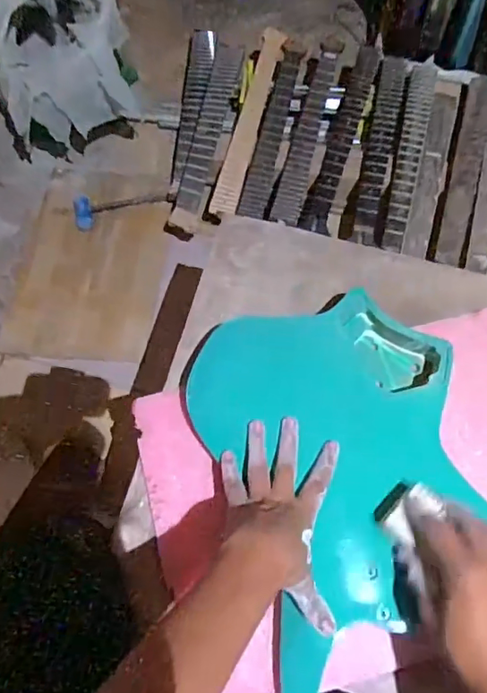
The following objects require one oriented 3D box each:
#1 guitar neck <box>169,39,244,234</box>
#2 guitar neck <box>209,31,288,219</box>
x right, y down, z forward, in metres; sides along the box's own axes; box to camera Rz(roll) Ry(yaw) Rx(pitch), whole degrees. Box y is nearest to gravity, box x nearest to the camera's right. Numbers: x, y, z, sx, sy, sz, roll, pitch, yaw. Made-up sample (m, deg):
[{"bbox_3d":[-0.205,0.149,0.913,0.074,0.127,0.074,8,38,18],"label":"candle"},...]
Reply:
[{"bbox_3d":[-0.081,-0.499,1.226,0.074,0.040,0.529,10,68,6],"label":"guitar neck"},{"bbox_3d":[0.015,-0.522,1.197,0.059,0.039,0.524,12,69,7],"label":"guitar neck"}]

